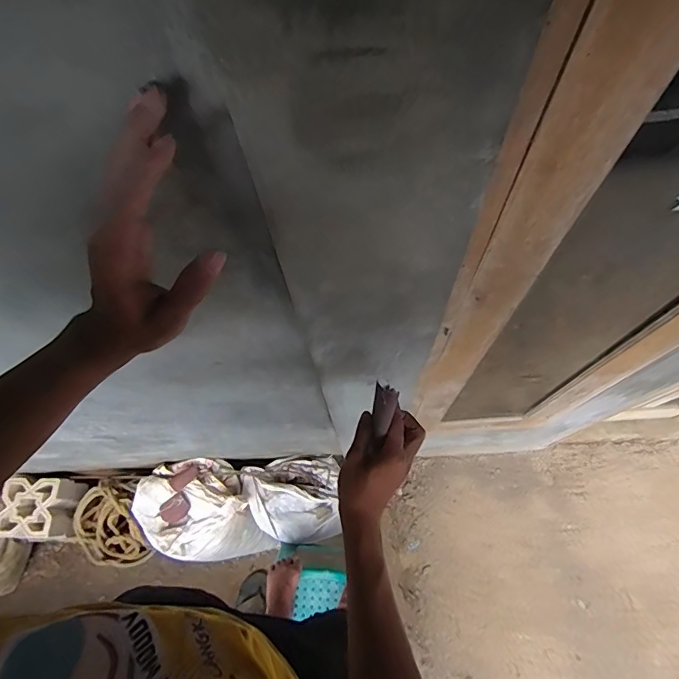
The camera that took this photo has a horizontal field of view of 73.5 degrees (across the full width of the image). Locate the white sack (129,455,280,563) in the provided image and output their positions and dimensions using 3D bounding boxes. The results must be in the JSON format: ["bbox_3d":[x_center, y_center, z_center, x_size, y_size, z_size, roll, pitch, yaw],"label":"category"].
[{"bbox_3d":[-0.453,0.600,1.582,0.370,0.317,0.321,-11,68,-2],"label":"white sack"}]

